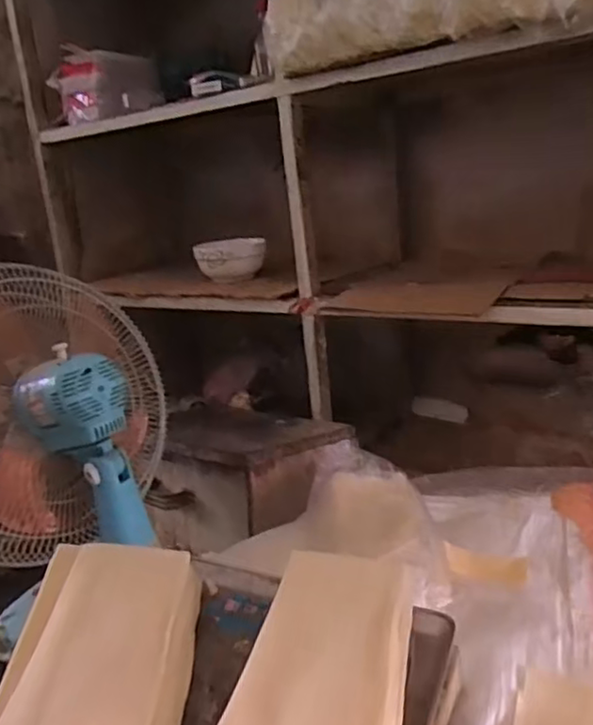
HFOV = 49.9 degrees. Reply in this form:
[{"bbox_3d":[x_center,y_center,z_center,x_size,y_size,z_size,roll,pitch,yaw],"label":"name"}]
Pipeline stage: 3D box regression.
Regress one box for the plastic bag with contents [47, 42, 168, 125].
[{"bbox_3d":[-0.423,-0.613,1.381,0.268,0.149,0.097,6,19,36],"label":"plastic bag with contents"}]

